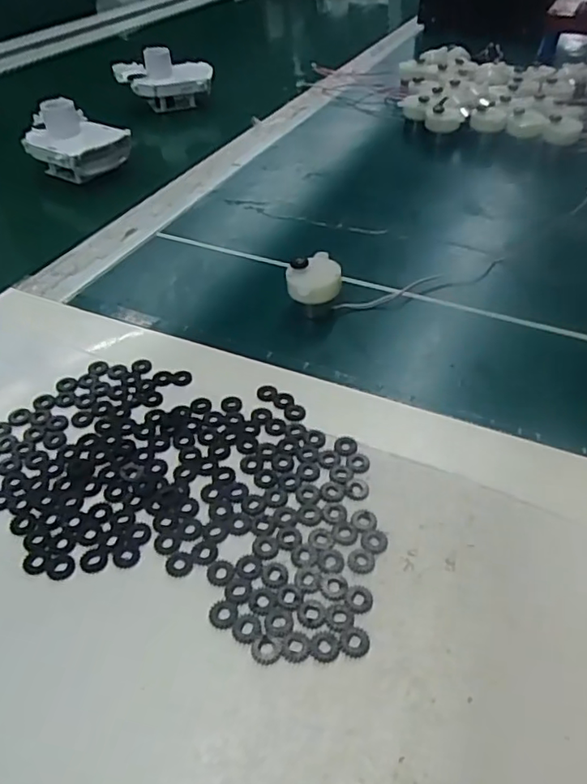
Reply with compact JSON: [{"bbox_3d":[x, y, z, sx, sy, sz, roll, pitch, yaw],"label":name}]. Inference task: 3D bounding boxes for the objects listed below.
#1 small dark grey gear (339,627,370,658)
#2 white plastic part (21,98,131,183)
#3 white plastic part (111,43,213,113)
[{"bbox_3d":[0.022,0.088,0.201,0.011,0.004,0.011,0,44,0],"label":"small dark grey gear"},{"bbox_3d":[-0.187,-0.217,0.486,0.079,0.053,0.068,32,53,29],"label":"white plastic part"},{"bbox_3d":[-0.139,-0.335,0.615,0.099,0.061,0.050,-8,45,-8],"label":"white plastic part"}]

